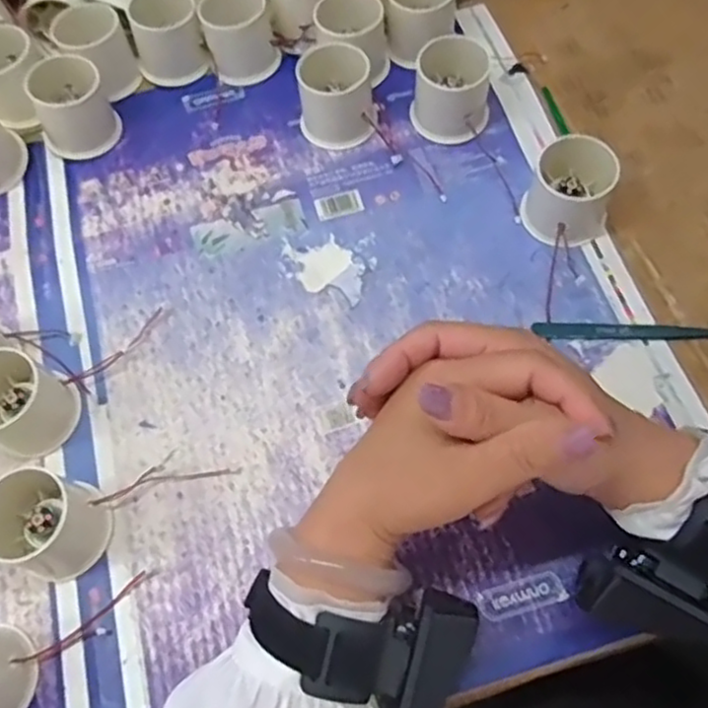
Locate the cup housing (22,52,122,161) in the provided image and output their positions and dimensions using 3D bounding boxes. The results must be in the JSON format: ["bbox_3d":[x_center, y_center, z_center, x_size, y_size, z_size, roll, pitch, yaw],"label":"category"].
[{"bbox_3d":[-0.209,-0.184,0.503,0.055,0.046,0.058,-24,66,-8],"label":"cup housing"}]

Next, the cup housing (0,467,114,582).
[{"bbox_3d":[-0.173,0.094,0.383,0.054,0.049,0.052,23,68,13],"label":"cup housing"}]

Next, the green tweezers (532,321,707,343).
[{"bbox_3d":[0.180,-0.014,0.434,0.124,0.005,0.012,3,65,5],"label":"green tweezers"}]

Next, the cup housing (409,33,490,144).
[{"bbox_3d":[0.071,-0.192,0.489,0.055,0.049,0.062,9,66,7],"label":"cup housing"}]

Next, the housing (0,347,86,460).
[{"bbox_3d":[-0.208,0.027,0.416,0.063,0.050,0.055,27,69,15],"label":"housing"}]

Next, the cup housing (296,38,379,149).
[{"bbox_3d":[-0.013,-0.187,0.490,0.055,0.047,0.058,-11,65,-2],"label":"cup housing"}]

